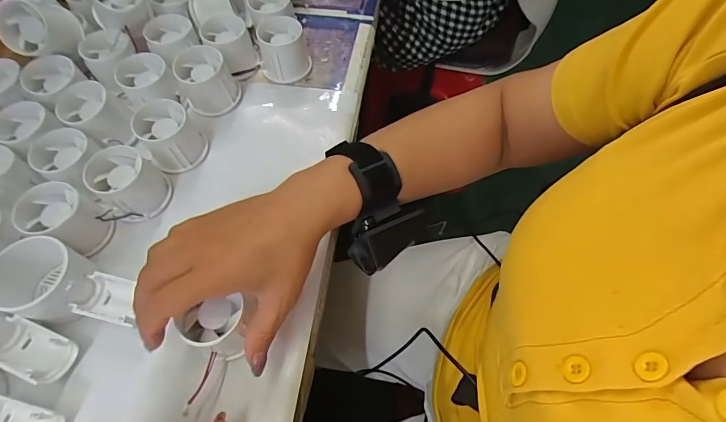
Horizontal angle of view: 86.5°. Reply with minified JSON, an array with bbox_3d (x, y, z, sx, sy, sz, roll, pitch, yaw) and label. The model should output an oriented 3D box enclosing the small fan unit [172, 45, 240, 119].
[{"bbox_3d":[-0.168,-0.140,0.419,0.056,0.051,0.051,-1,62,1],"label":"small fan unit"}]

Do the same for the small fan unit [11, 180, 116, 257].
[{"bbox_3d":[-0.264,0.008,0.344,0.060,0.048,0.046,21,64,12],"label":"small fan unit"}]

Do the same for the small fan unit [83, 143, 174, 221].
[{"bbox_3d":[-0.219,-0.025,0.363,0.055,0.048,0.060,-11,62,-5],"label":"small fan unit"}]

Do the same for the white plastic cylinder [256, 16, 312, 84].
[{"bbox_3d":[-0.091,-0.183,0.443,0.054,0.050,0.050,-14,62,-6],"label":"white plastic cylinder"}]

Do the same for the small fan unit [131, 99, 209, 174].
[{"bbox_3d":[-0.193,-0.074,0.388,0.054,0.053,0.052,-1,62,1],"label":"small fan unit"}]

